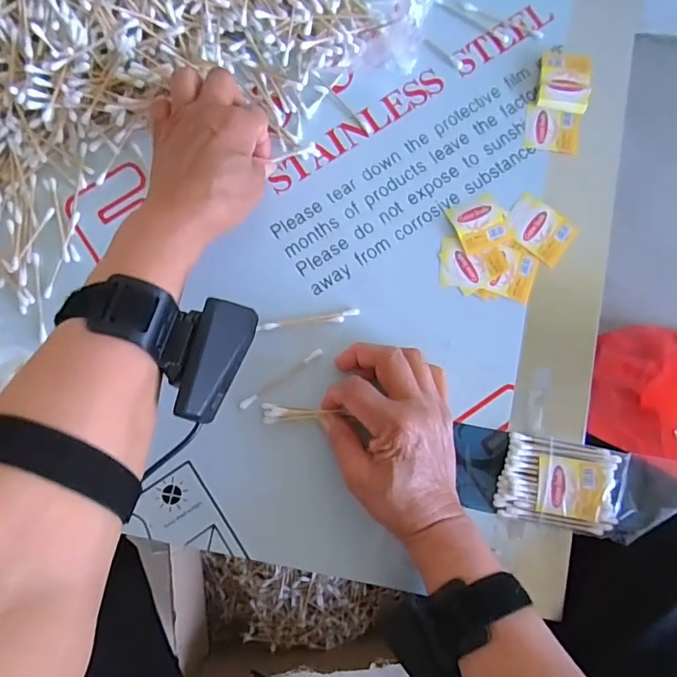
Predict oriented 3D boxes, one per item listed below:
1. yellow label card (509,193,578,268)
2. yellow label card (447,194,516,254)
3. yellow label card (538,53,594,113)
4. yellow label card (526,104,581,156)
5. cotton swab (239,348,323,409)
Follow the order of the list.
[{"bbox_3d":[0.159,-0.087,0.385,0.051,0.004,0.040,37,84,3],"label":"yellow label card"},{"bbox_3d":[0.112,-0.091,0.386,0.039,0.005,0.043,-23,84,-3],"label":"yellow label card"},{"bbox_3d":[0.186,-0.211,0.400,0.041,0.011,0.049,8,83,0],"label":"yellow label card"},{"bbox_3d":[0.176,-0.171,0.399,0.044,0.004,0.036,9,83,0],"label":"yellow label card"},{"bbox_3d":[-0.043,0.030,0.366,0.073,0.004,0.006,-35,85,-4],"label":"cotton swab"}]

